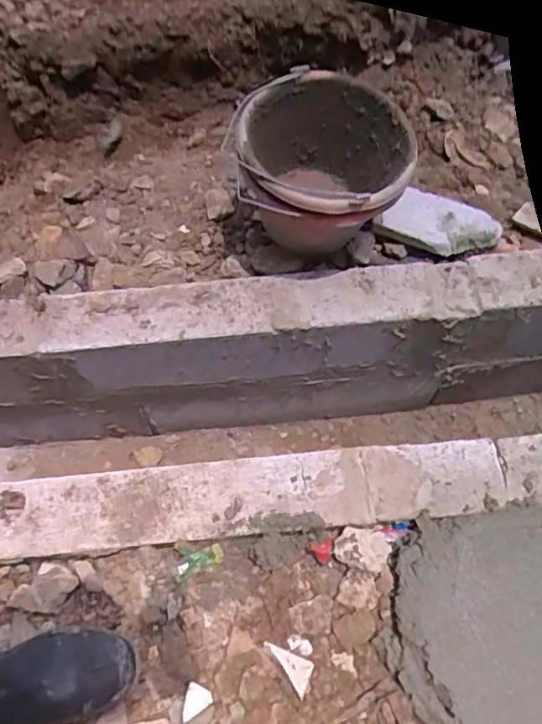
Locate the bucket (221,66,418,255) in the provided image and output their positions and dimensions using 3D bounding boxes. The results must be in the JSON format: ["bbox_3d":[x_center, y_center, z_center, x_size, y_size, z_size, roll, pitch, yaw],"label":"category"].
[{"bbox_3d":[0.081,-0.279,0.887,0.246,0.208,0.256,-2,63,3],"label":"bucket"}]

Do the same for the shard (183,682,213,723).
[{"bbox_3d":[-0.083,0.389,0.661,0.030,0.006,0.038,4,63,6],"label":"shard"}]

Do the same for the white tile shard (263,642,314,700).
[{"bbox_3d":[0.016,0.354,0.666,0.060,0.009,0.036,20,66,13],"label":"white tile shard"}]

